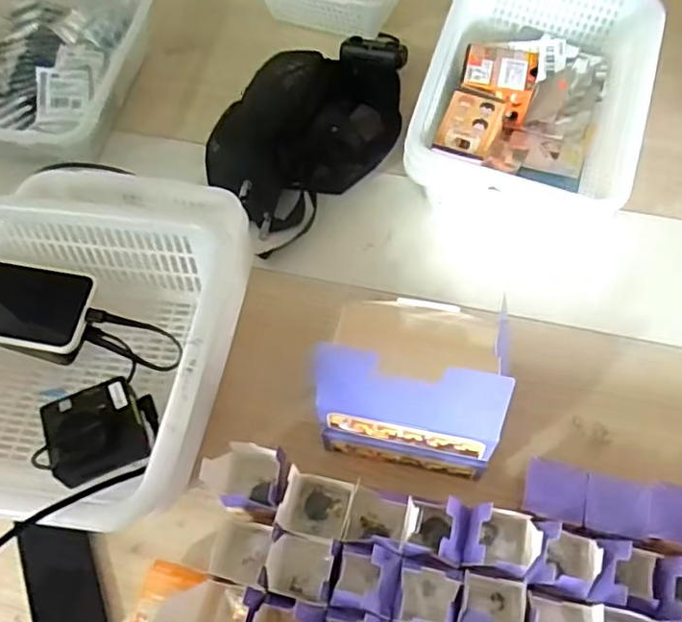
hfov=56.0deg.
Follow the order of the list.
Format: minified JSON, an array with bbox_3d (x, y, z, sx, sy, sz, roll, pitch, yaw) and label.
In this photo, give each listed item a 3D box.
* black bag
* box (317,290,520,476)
[{"bbox_3d":[-0.031,-0.279,0.946,0.216,0.078,0.391,41,72,19],"label":"black bag"},{"bbox_3d":[0.074,0.072,0.670,0.173,0.193,0.141,9,62,8],"label":"box"}]

